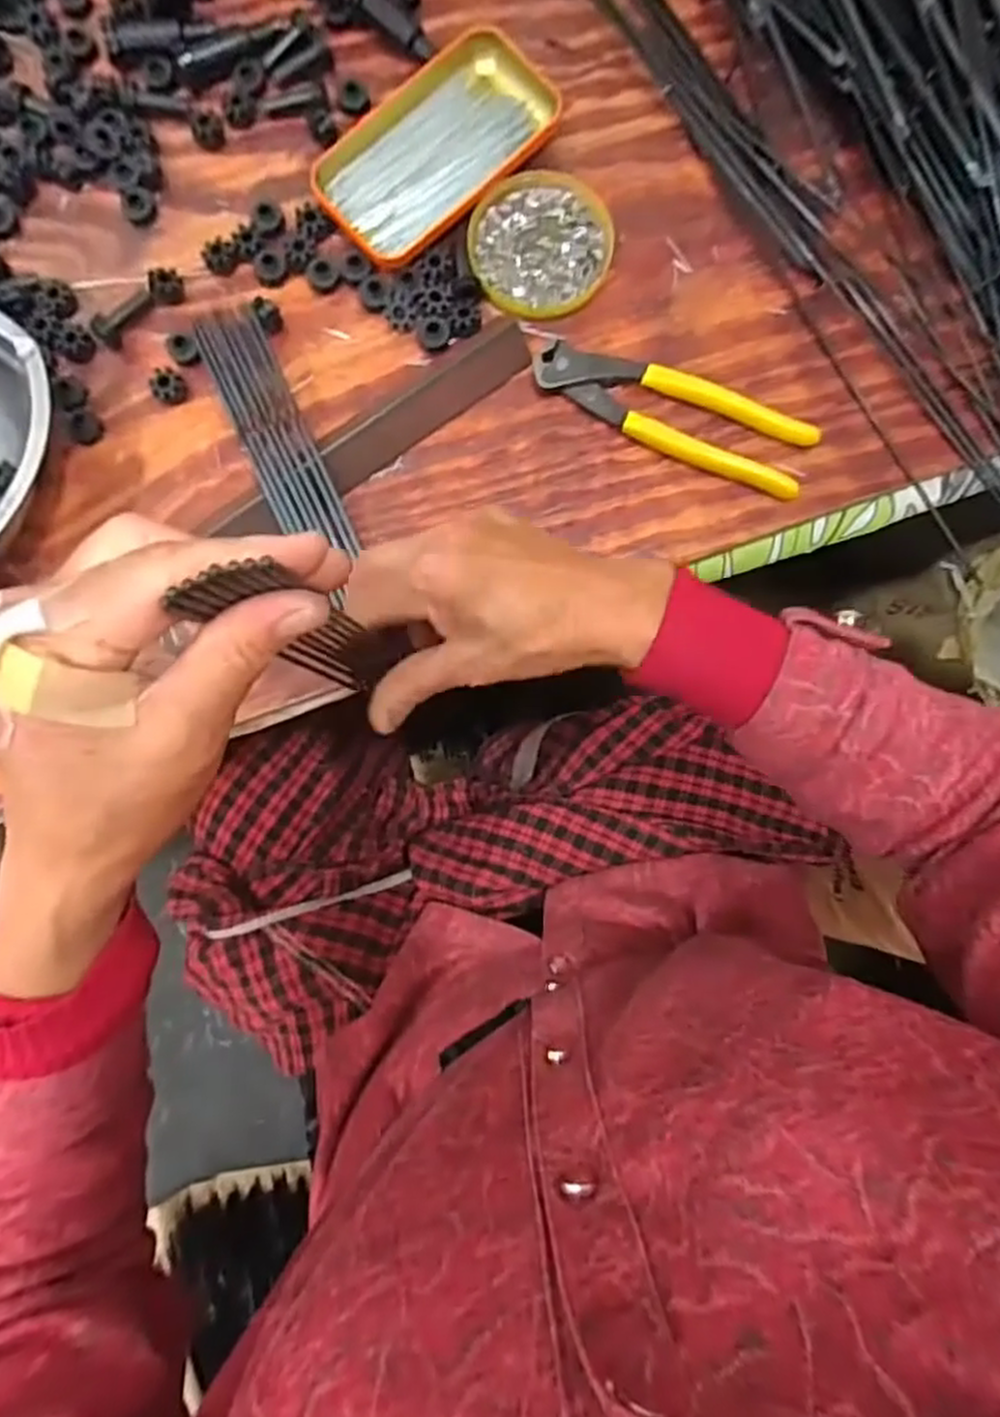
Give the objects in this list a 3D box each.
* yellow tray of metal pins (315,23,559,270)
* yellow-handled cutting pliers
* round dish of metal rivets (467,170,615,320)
[{"bbox_3d":[-0.035,-0.328,0.435,0.146,0.015,0.078,-41,89,-3],"label":"yellow tray of metal pins"},{"bbox_3d":[0.098,-0.169,0.430,0.162,0.014,0.042,22,87,0],"label":"yellow-handled cutting pliers"},{"bbox_3d":[0.024,-0.273,0.439,0.081,0.010,0.084,0,87,-1],"label":"round dish of metal rivets"}]

